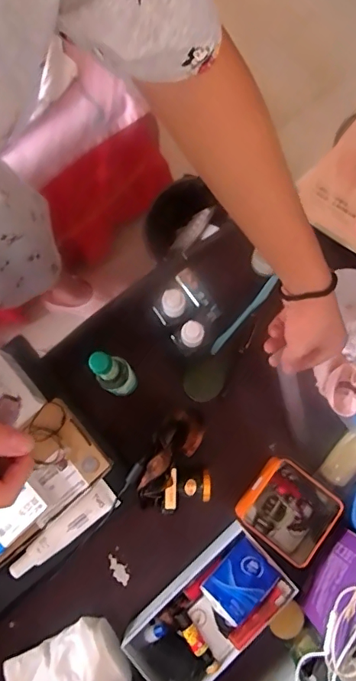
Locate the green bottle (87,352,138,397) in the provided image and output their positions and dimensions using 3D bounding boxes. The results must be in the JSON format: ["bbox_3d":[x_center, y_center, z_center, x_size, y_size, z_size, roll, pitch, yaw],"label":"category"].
[{"bbox_3d":[-0.071,0.040,0.572,0.030,0.173,0.038,29,81,6],"label":"green bottle"}]

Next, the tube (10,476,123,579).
[{"bbox_3d":[-0.136,0.228,0.598,0.141,0.022,0.035,-41,82,-6],"label":"tube"}]

